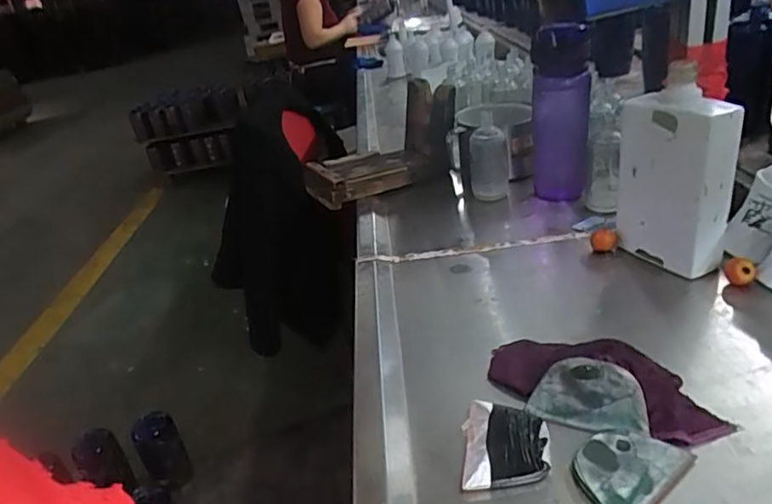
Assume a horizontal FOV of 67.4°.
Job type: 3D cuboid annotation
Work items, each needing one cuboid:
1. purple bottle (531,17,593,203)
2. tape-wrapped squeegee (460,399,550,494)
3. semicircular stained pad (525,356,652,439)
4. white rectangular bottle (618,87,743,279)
[{"bbox_3d":[0.239,-0.188,0.796,0.072,0.238,0.066,-3,26,9],"label":"purple bottle"},{"bbox_3d":[0.088,0.142,0.429,0.061,0.010,0.083,-3,26,8],"label":"tape-wrapped squeegee"},{"bbox_3d":[0.155,0.108,0.446,0.083,0.006,0.054,0,59,25],"label":"semicircular stained pad"},{"bbox_3d":[0.301,-0.070,0.610,0.059,0.183,0.107,-14,26,-13],"label":"white rectangular bottle"}]

